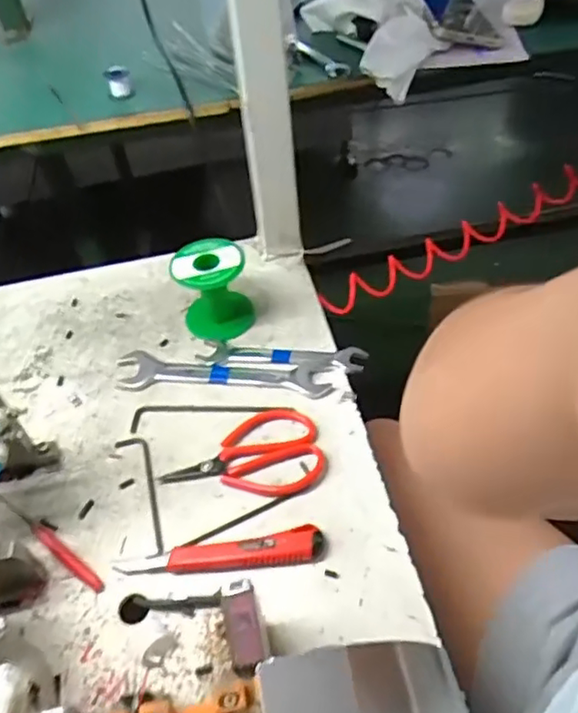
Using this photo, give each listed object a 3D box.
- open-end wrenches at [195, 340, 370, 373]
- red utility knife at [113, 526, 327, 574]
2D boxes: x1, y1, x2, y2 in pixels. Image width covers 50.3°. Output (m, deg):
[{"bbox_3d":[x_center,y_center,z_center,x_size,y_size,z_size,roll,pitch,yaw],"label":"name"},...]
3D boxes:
[{"bbox_3d":[-0.007,-0.001,0.572,0.153,0.005,0.028,4,49,9],"label":"open-end wrenches"},{"bbox_3d":[-0.051,0.145,0.447,0.149,0.009,0.023,-8,48,-1],"label":"red utility knife"}]

